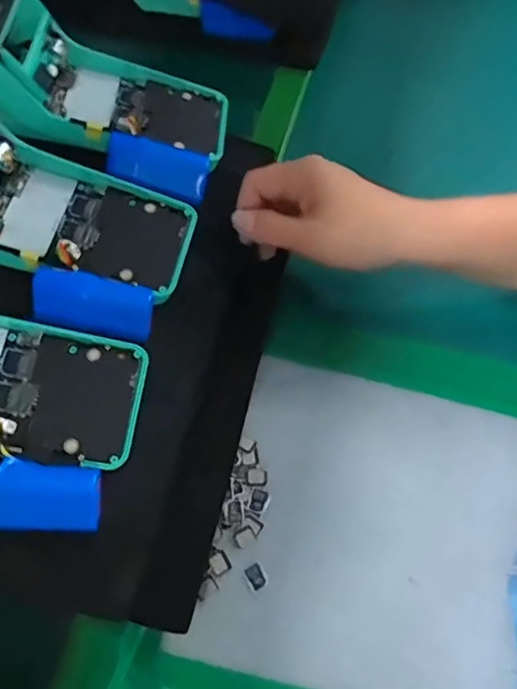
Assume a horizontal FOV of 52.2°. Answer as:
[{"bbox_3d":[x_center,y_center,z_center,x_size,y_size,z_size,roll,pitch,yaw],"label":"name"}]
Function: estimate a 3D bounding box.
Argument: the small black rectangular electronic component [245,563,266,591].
[{"bbox_3d":[-0.002,0.144,0.327,0.010,0.004,0.013,-34,69,-10],"label":"small black rectangular electronic component"}]

